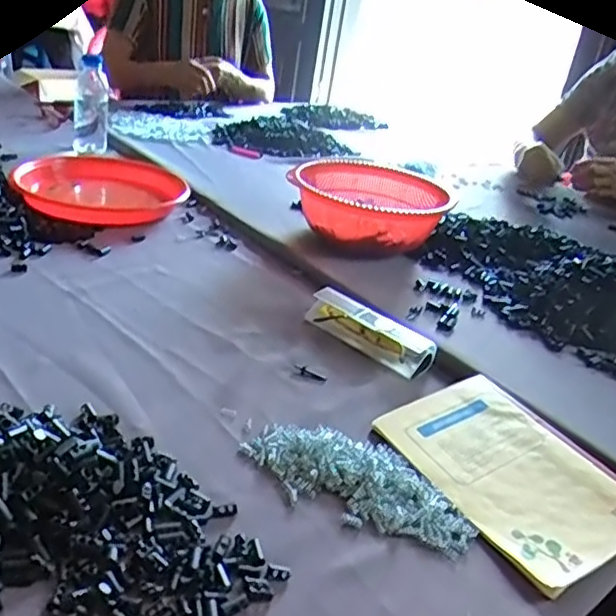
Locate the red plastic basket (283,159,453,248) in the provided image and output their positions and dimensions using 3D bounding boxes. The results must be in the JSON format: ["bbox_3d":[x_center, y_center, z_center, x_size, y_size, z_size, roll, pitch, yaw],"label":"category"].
[{"bbox_3d":[0.087,-0.147,0.961,0.219,0.094,0.232,19,28,16],"label":"red plastic basket"}]

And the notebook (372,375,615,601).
[{"bbox_3d":[0.175,0.134,0.549,0.144,0.013,0.202,-12,34,-33],"label":"notebook"}]

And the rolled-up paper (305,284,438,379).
[{"bbox_3d":[0.066,0.023,0.720,0.155,0.032,0.040,28,34,34],"label":"rolled-up paper"}]

